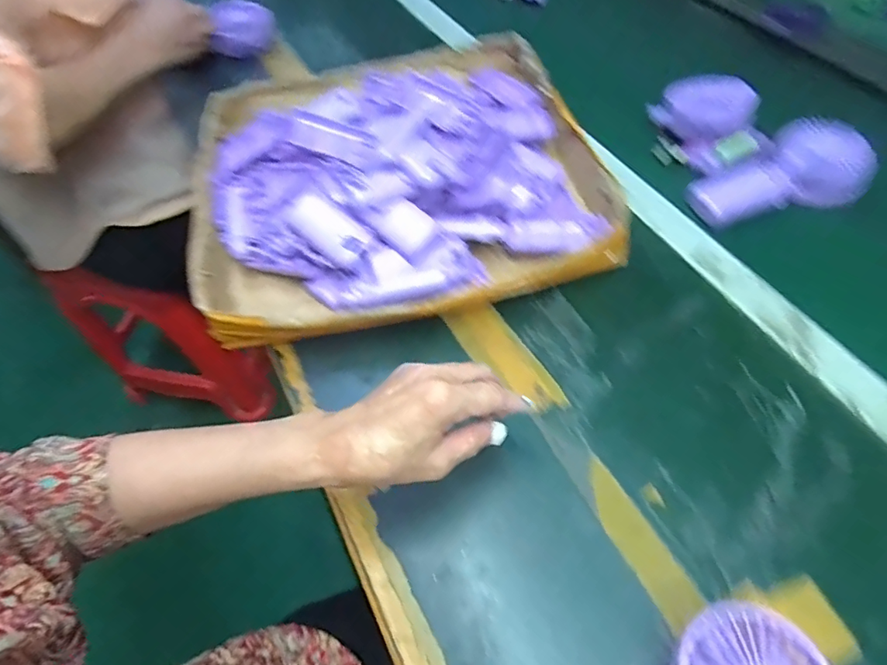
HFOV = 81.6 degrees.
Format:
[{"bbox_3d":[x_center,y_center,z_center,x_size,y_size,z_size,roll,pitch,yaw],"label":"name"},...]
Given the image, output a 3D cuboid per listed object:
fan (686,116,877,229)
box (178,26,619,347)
[{"bbox_3d":[0.353,-0.165,0.532,0.172,0.040,0.088,-22,57,-10],"label":"fan"},{"bbox_3d":[-0.059,-0.178,0.550,0.392,0.088,0.378,-15,56,-5],"label":"box"}]

